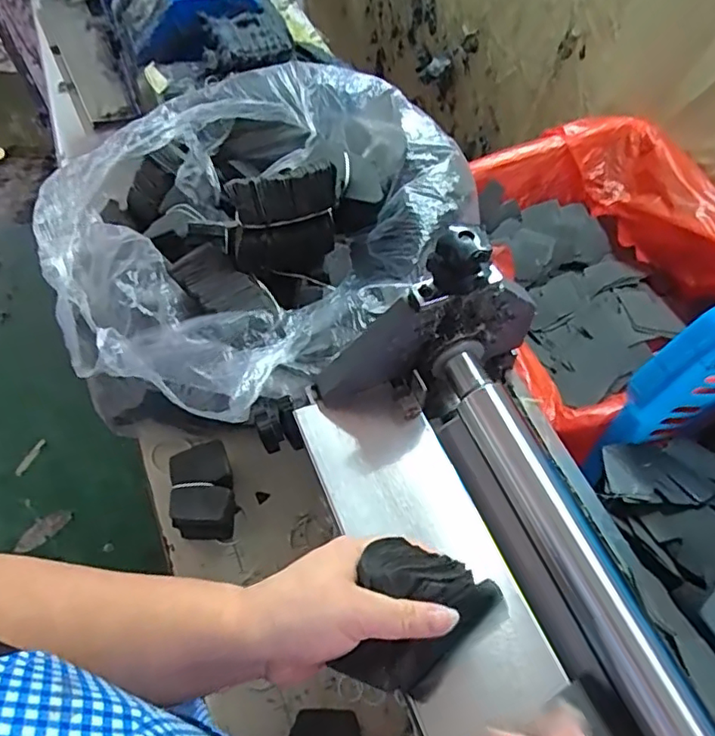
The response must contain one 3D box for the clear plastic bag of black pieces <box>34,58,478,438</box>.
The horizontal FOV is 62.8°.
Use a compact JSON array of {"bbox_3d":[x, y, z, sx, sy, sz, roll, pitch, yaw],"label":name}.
[{"bbox_3d":[-0.136,-0.149,0.632,0.398,0.209,0.406,36,65,21],"label":"clear plastic bag of black pieces"}]

